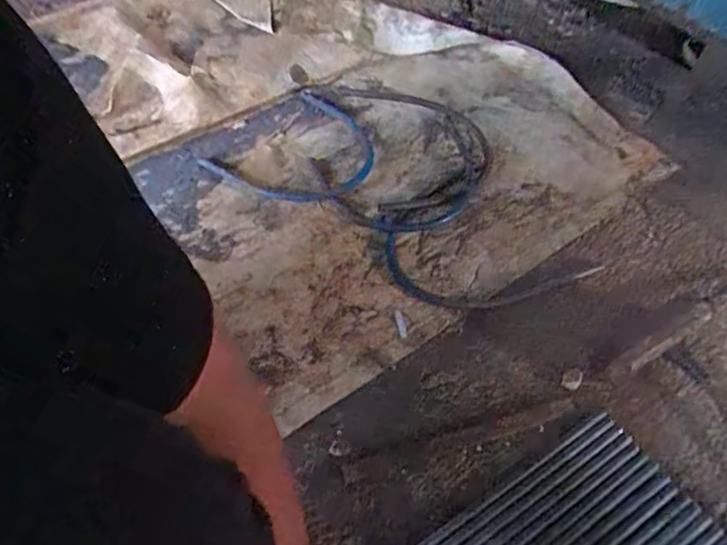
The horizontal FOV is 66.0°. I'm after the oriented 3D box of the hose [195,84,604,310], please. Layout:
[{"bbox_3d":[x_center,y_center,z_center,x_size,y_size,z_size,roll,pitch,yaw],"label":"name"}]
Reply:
[{"bbox_3d":[0.091,-0.139,0.840,0.520,0.031,0.341,32,54,18],"label":"hose"}]

